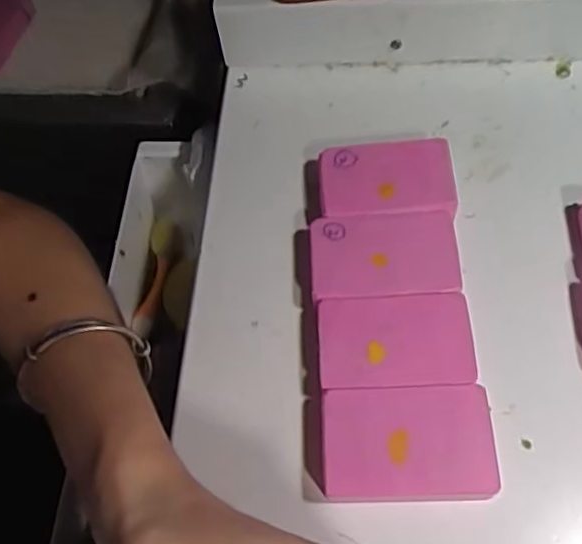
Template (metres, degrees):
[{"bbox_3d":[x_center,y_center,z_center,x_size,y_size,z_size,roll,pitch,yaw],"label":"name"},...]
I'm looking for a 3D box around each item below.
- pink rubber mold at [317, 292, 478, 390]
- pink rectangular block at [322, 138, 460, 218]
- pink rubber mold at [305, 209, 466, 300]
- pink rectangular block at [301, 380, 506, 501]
[{"bbox_3d":[0.047,0.034,0.291,0.066,0.023,0.043,-2,63,2],"label":"pink rubber mold"},{"bbox_3d":[0.049,-0.045,0.331,0.065,0.025,0.042,-3,63,1],"label":"pink rectangular block"},{"bbox_3d":[0.045,-0.005,0.314,0.070,0.022,0.045,-3,63,1],"label":"pink rubber mold"},{"bbox_3d":[0.045,0.074,0.271,0.076,0.023,0.045,-1,63,2],"label":"pink rectangular block"}]

